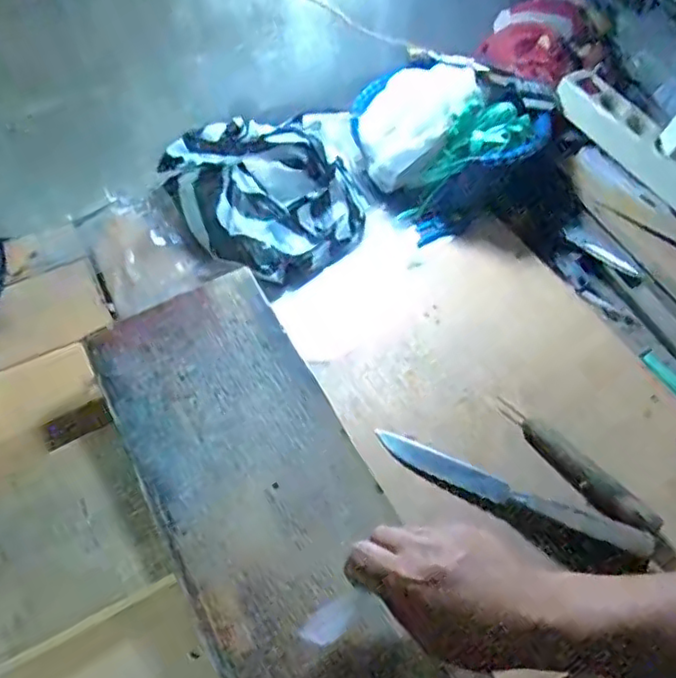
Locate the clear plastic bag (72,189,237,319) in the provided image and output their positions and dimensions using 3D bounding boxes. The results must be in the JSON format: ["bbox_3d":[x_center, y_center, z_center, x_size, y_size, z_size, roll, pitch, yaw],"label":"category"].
[{"bbox_3d":[-0.229,-0.111,0.769,0.127,0.034,0.164,-26,61,-15],"label":"clear plastic bag"}]

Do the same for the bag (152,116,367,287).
[{"bbox_3d":[-0.095,-0.175,0.747,0.163,0.104,0.228,-40,65,-22],"label":"bag"}]

